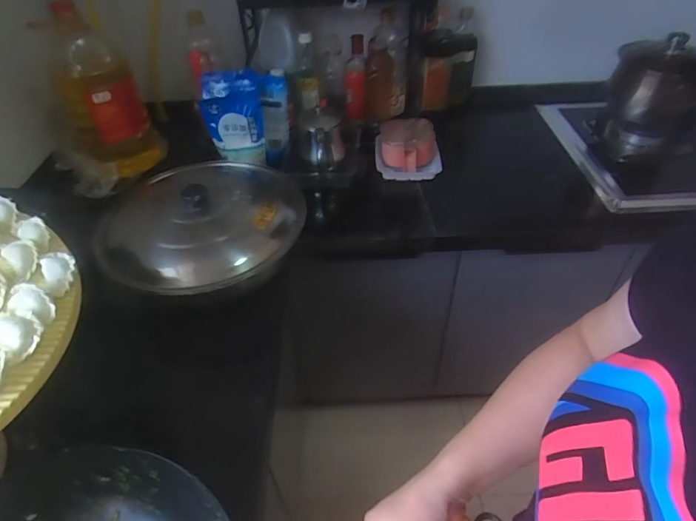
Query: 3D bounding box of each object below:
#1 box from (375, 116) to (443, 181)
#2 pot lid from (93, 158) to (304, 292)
[{"bbox_3d":[0.126,-0.244,0.959,0.134,0.059,0.148,-4,45,-1],"label":"box"},{"bbox_3d":[-0.235,-0.081,0.718,0.314,0.070,0.302,-1,46,2],"label":"pot lid"}]

